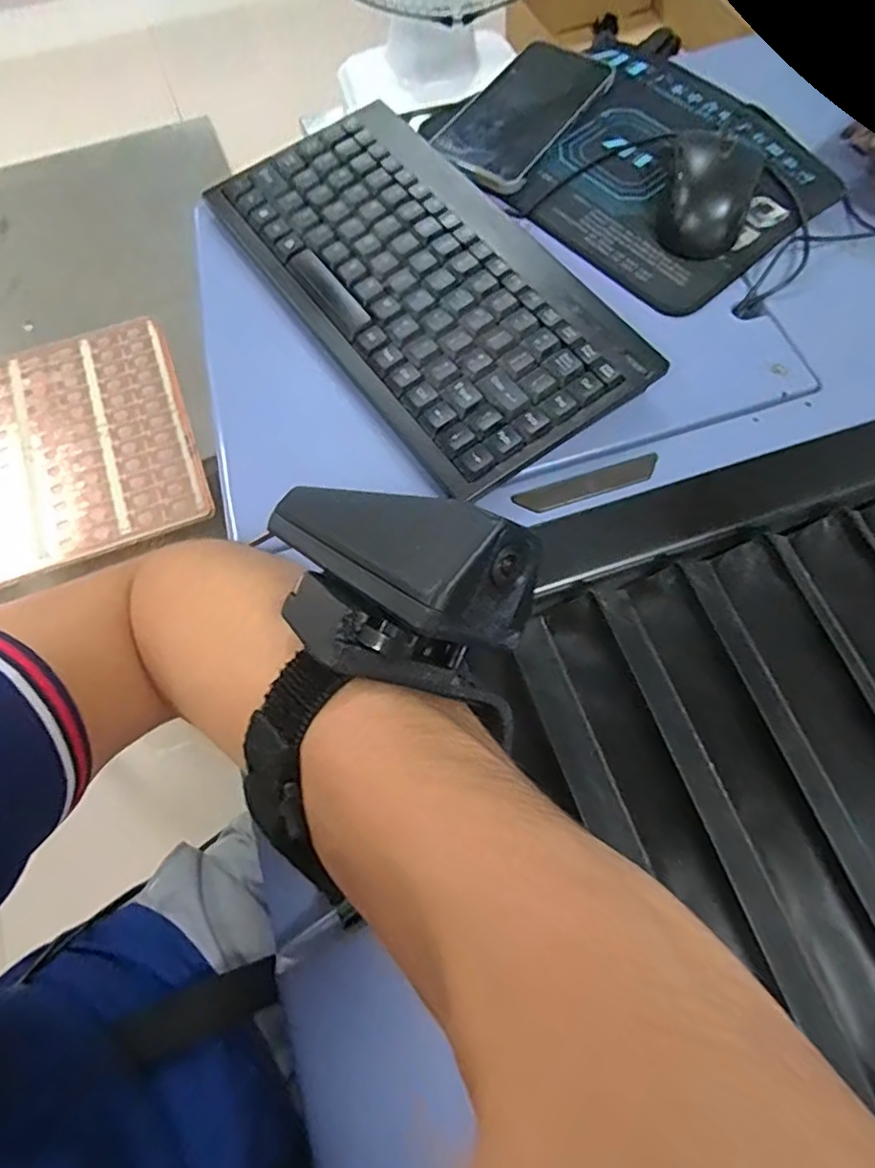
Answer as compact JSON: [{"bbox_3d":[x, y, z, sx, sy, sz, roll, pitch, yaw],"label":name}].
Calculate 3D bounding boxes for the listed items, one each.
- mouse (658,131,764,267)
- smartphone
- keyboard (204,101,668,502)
[{"bbox_3d":[0.181,-0.262,0.398,0.056,0.035,0.092,12,69,5],"label":"mouse"},{"bbox_3d":[0.064,-0.352,0.444,0.074,0.009,0.158,33,72,12],"label":"smartphone"},{"bbox_3d":[-0.013,-0.189,0.372,0.146,0.026,0.285,-33,72,-12],"label":"keyboard"}]

